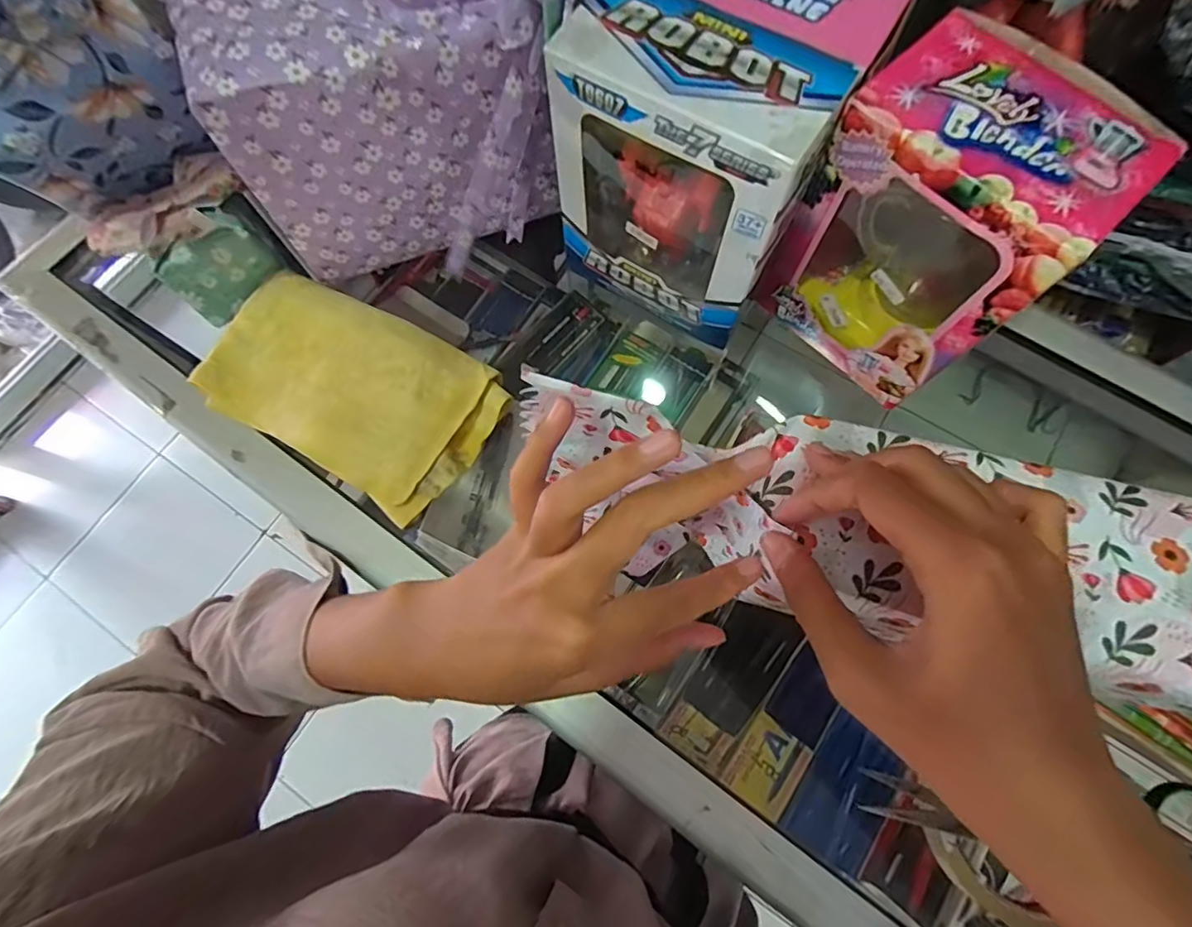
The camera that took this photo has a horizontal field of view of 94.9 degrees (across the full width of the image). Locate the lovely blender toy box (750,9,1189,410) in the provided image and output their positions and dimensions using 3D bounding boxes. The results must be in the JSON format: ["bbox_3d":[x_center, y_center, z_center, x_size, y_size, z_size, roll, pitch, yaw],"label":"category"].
[{"bbox_3d":[0.168,-0.117,0.280,0.087,0.134,0.106,-42,77,-10],"label":"lovely blender toy box"}]

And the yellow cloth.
[{"bbox_3d":[-0.146,-0.047,0.326,0.168,0.021,0.100,29,76,10],"label":"yellow cloth"}]

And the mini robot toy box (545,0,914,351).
[{"bbox_3d":[0.060,-0.170,0.297,0.119,0.136,0.118,33,77,11],"label":"mini robot toy box"}]

